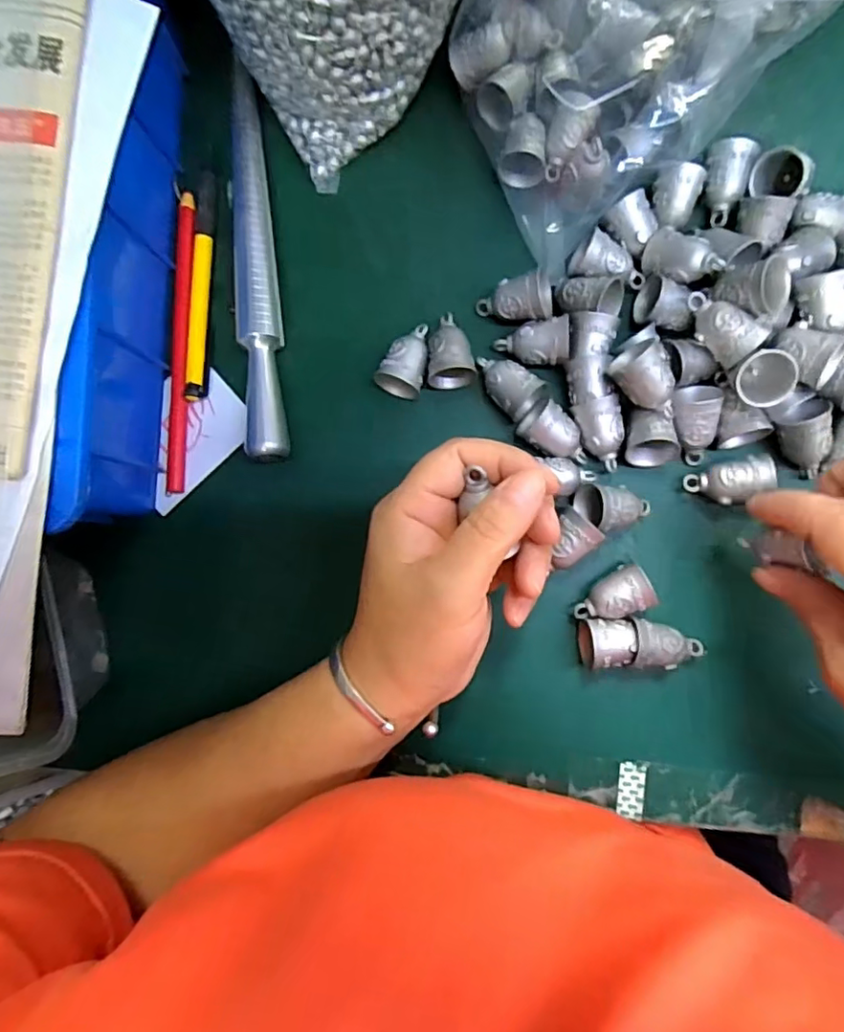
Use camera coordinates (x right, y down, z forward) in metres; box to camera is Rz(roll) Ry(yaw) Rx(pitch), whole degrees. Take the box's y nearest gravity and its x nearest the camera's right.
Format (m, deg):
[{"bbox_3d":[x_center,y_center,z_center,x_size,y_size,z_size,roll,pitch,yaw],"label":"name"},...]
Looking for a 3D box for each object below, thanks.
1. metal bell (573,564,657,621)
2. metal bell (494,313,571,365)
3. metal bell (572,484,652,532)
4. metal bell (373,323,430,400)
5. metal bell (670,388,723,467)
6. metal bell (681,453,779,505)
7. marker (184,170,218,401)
[{"bbox_3d":[0.093,0.039,0.284,0.035,0.022,0.021,-22,85,2],"label":"metal bell"},{"bbox_3d":[0.056,-0.088,0.294,0.036,0.024,0.021,4,87,4],"label":"metal bell"},{"bbox_3d":[0.094,-0.002,0.284,0.037,0.028,0.021,15,88,4],"label":"metal bell"},{"bbox_3d":[-0.005,-0.080,0.297,0.022,0.023,0.039,31,89,5],"label":"metal bell"},{"bbox_3d":[0.135,-0.045,0.287,0.021,0.022,0.038,8,108,19],"label":"metal bell"},{"bbox_3d":[0.150,-0.016,0.281,0.036,0.024,0.020,-15,86,3],"label":"metal bell"},{"bbox_3d":[-0.118,-0.124,0.311,0.008,0.011,0.122,3,87,4],"label":"marker"}]

